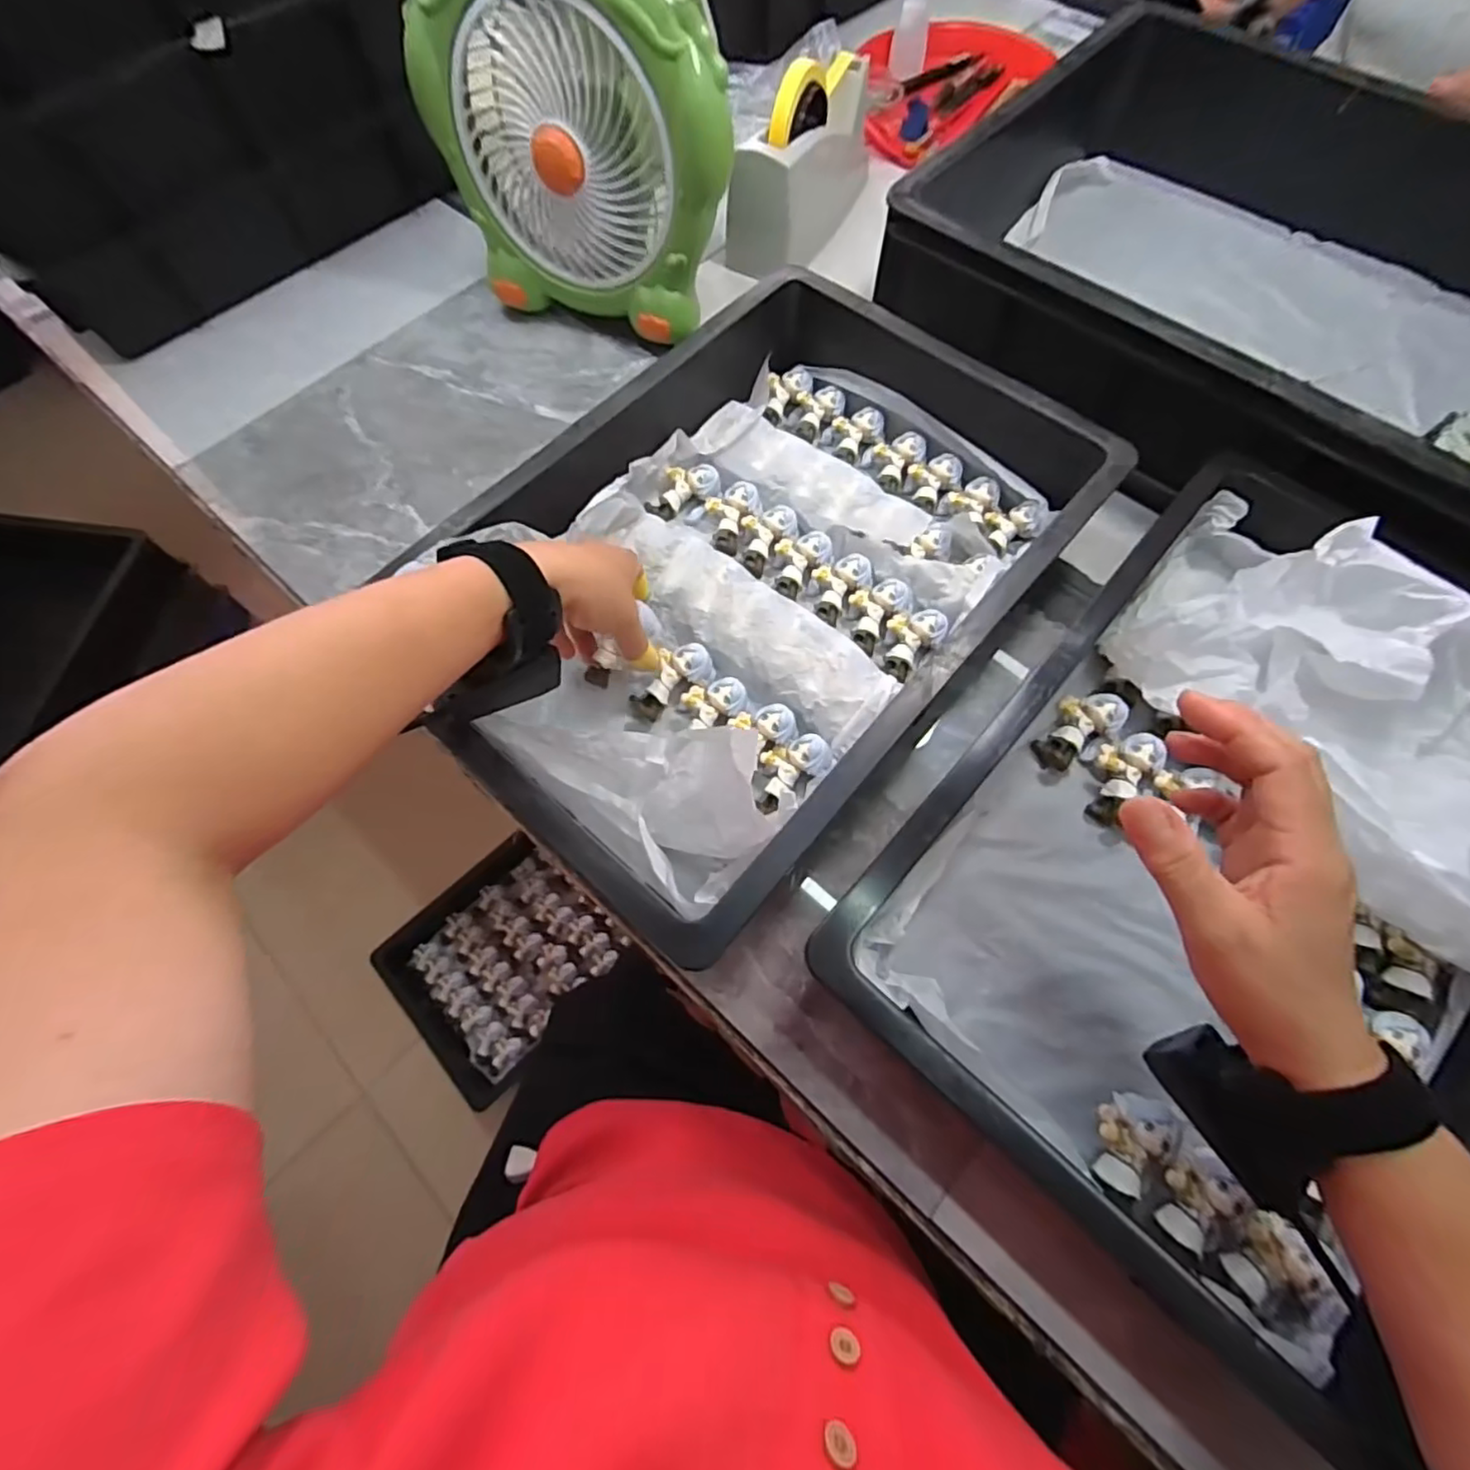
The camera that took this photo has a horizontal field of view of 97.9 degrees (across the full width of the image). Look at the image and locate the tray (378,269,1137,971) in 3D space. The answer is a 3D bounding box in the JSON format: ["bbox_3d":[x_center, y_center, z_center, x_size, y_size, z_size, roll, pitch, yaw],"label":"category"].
[{"bbox_3d":[0.022,-0.119,0.449,0.298,0.091,0.463,39,74,16],"label":"tray"}]

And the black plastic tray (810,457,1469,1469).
[{"bbox_3d":[0.310,0.053,0.372,0.306,0.107,0.489,40,74,16],"label":"black plastic tray"}]

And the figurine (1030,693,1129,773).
[{"bbox_3d":[0.232,-0.006,0.434,0.065,0.019,0.036,-40,71,2],"label":"figurine"}]

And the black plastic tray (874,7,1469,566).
[{"bbox_3d":[0.453,-0.338,0.529,0.427,0.144,0.579,-42,72,-14],"label":"black plastic tray"}]

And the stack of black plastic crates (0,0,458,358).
[{"bbox_3d":[-0.535,-0.626,0.589,0.314,0.272,0.442,41,74,16],"label":"stack of black plastic crates"}]

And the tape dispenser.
[{"bbox_3d":[0.070,-0.580,0.630,0.080,0.123,0.206,25,70,12],"label":"tape dispenser"}]

